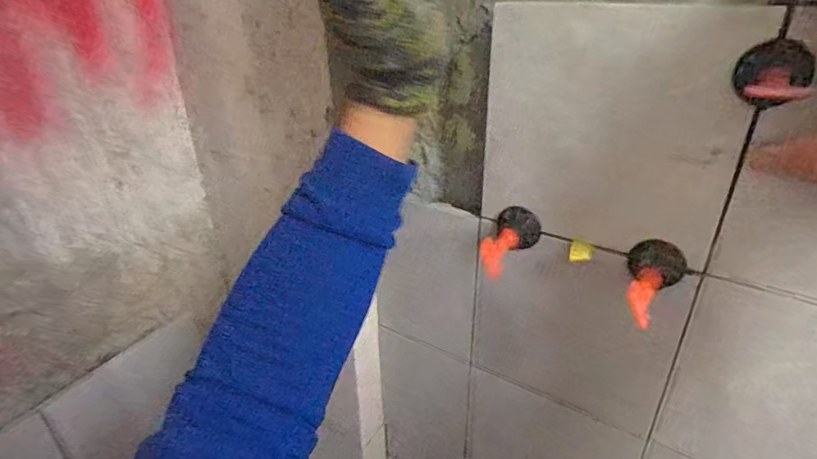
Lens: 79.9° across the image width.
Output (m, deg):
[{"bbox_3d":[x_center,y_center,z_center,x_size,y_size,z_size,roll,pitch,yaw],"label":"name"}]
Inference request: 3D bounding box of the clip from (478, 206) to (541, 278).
[{"bbox_3d":[0.070,0.008,0.334,0.031,0.027,0.052,13,32,23],"label":"clip"}]

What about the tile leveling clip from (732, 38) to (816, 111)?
[{"bbox_3d":[0.172,-0.071,0.230,0.032,0.031,0.027,21,36,33],"label":"tile leveling clip"}]

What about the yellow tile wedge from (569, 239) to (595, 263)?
[{"bbox_3d":[0.114,0.014,0.322,0.014,0.007,0.020,10,31,19],"label":"yellow tile wedge"}]

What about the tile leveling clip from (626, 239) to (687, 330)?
[{"bbox_3d":[0.141,0.032,0.285,0.031,0.026,0.060,16,34,27],"label":"tile leveling clip"}]

